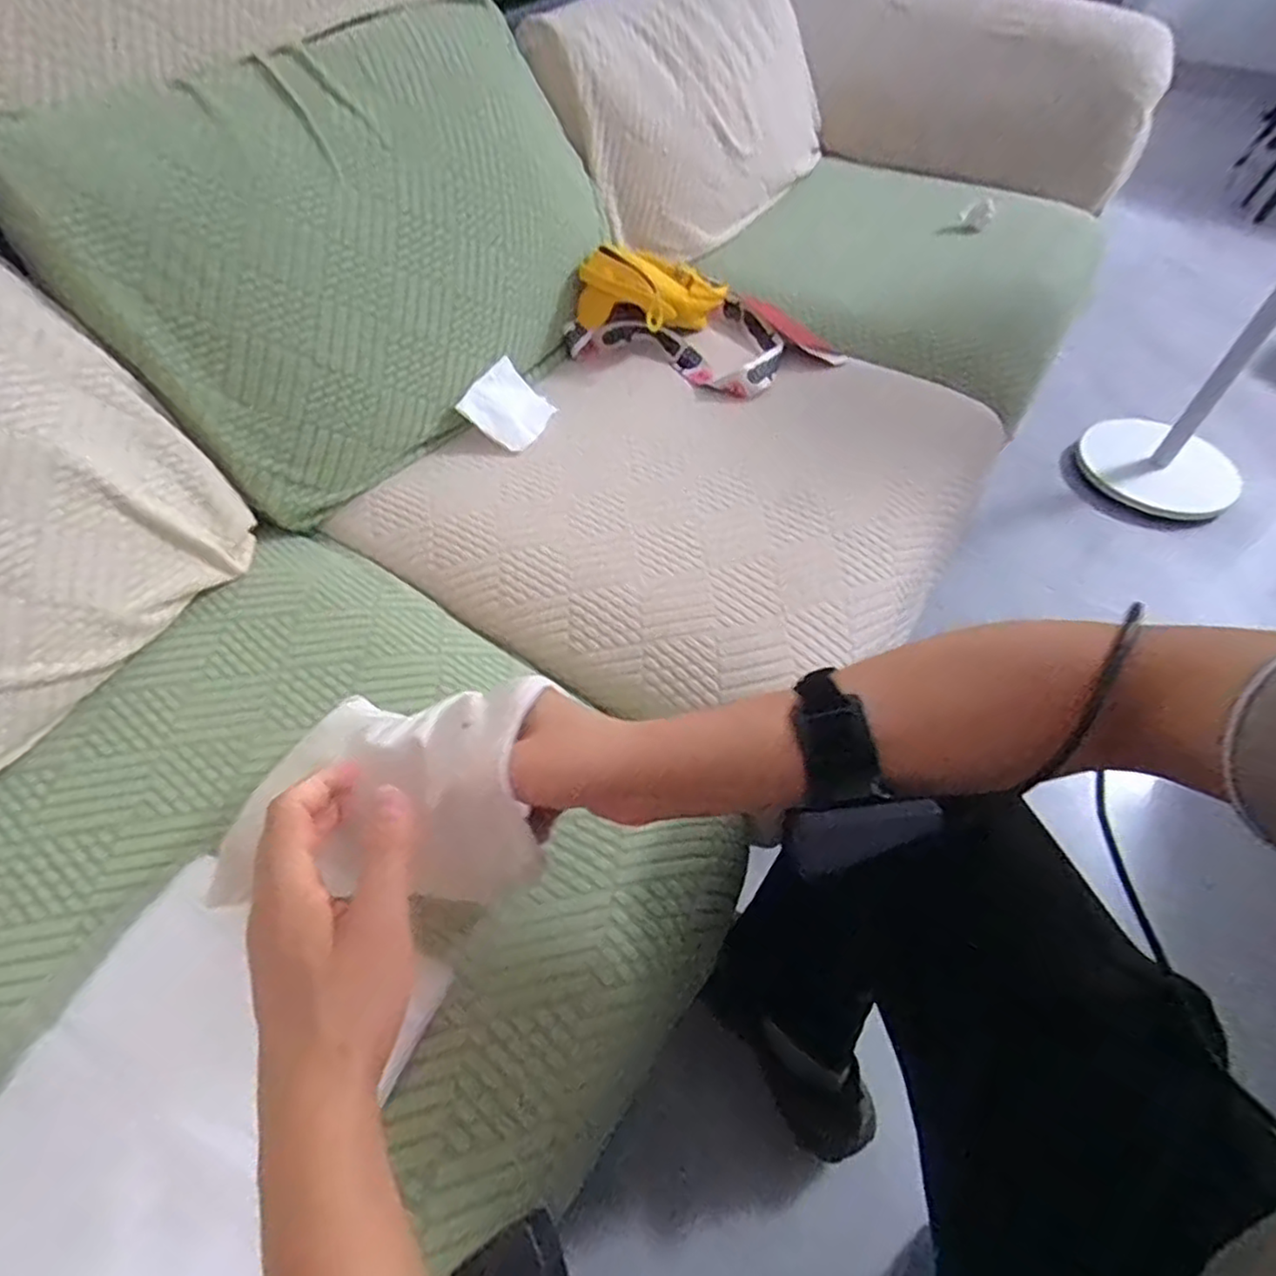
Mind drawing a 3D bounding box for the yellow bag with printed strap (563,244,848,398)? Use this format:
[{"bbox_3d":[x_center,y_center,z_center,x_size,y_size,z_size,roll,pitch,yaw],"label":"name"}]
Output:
[{"bbox_3d":[0.098,-0.417,0.886,0.298,0.132,0.249,-38,62,-26],"label":"yellow bag with printed strap"}]

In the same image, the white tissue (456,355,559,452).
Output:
[{"bbox_3d":[-0.142,-0.262,0.778,0.085,0.016,0.102,36,51,-11],"label":"white tissue"}]

